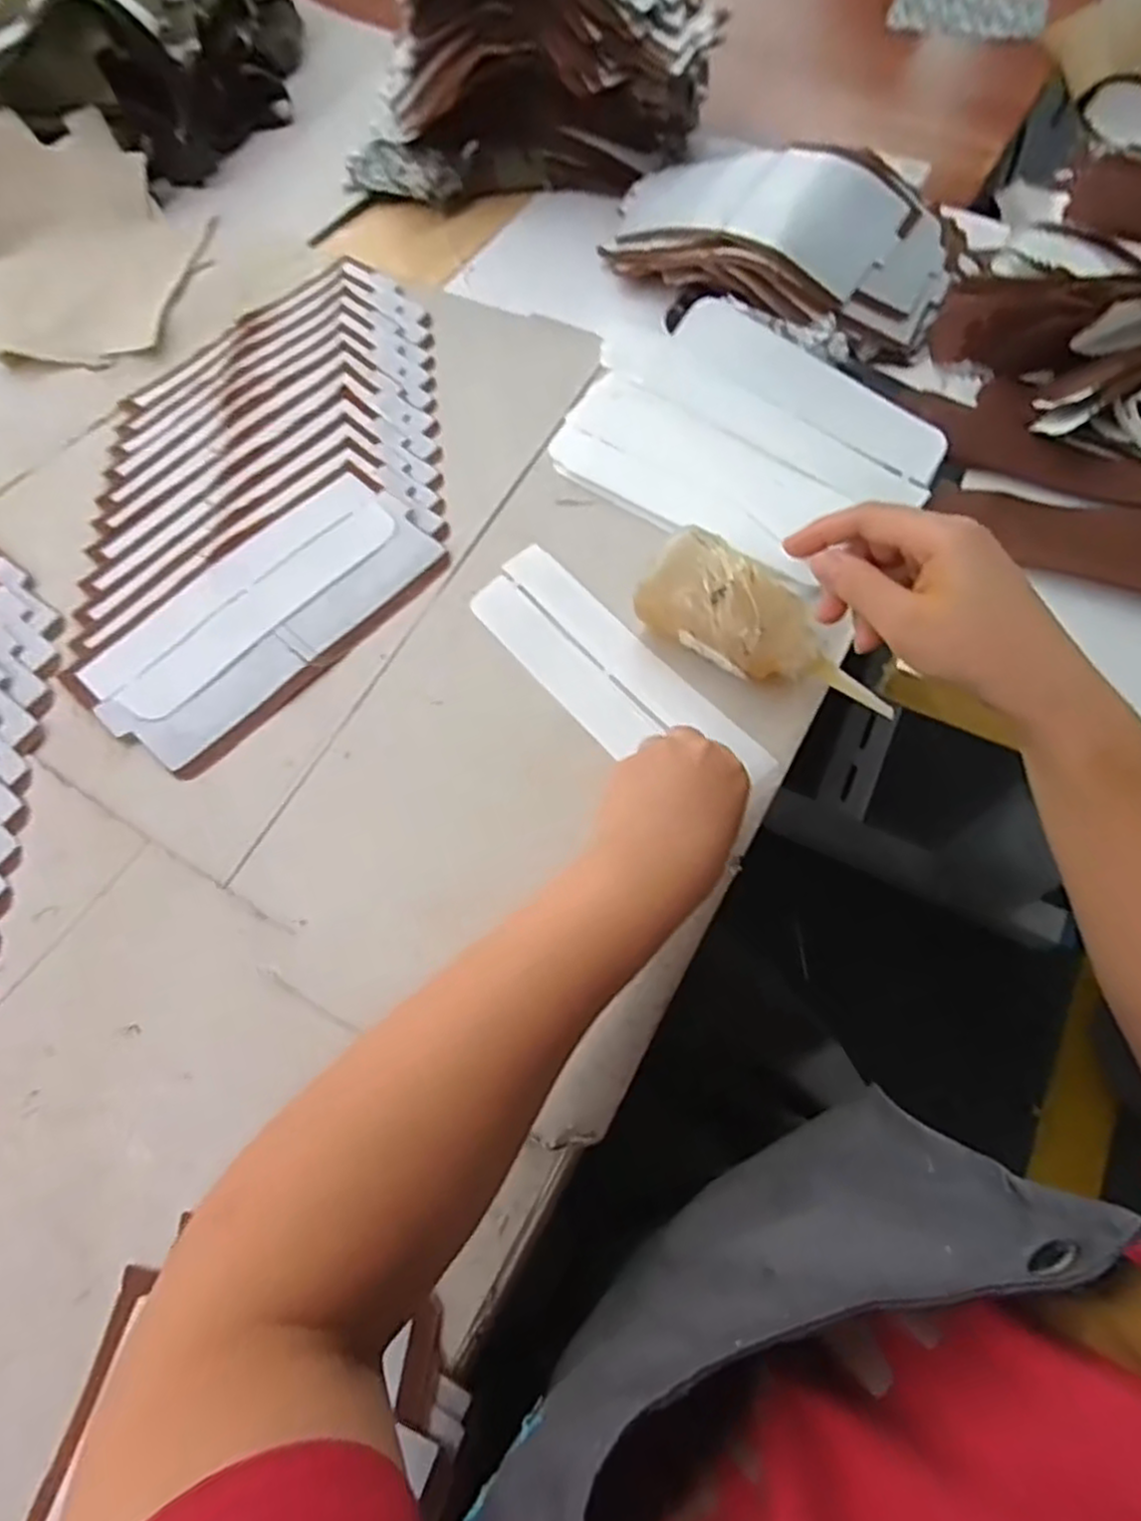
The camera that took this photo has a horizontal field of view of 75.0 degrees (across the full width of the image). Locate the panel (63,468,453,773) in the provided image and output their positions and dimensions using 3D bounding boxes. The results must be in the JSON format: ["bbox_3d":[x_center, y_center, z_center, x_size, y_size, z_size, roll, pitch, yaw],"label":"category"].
[{"bbox_3d":[-0.202,-0.101,0.498,0.120,0.007,0.238,38,70,18],"label":"panel"}]

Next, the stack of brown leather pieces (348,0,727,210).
[{"bbox_3d":[-0.036,-0.622,0.665,0.317,0.174,0.133,-2,64,0],"label":"stack of brown leather pieces"}]

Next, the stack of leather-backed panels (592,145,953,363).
[{"bbox_3d":[0.173,-0.438,0.621,0.285,0.062,0.161,12,64,7],"label":"stack of leather-backed panels"}]

